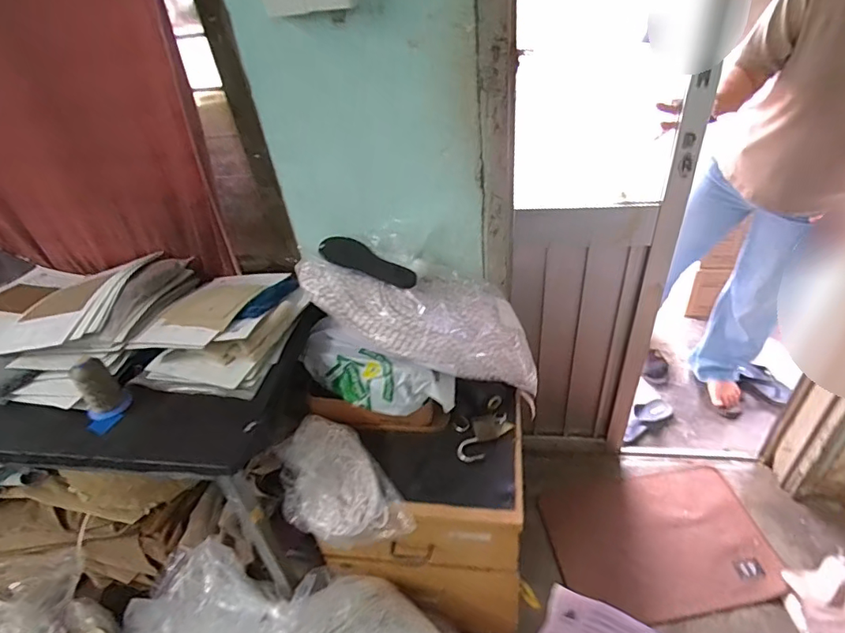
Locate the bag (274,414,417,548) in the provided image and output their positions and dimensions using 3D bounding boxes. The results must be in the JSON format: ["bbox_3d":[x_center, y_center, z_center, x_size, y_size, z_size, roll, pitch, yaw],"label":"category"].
[{"bbox_3d":[-0.161,0.308,0.892,0.171,0.089,0.265,-28,43,-26],"label":"bag"}]

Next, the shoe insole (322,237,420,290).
[{"bbox_3d":[-0.118,-0.109,1.005,0.213,0.031,0.093,27,54,17],"label":"shoe insole"}]

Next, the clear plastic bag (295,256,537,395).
[{"bbox_3d":[0.011,0.001,1.002,0.542,0.133,0.201,18,38,-8],"label":"clear plastic bag"}]

